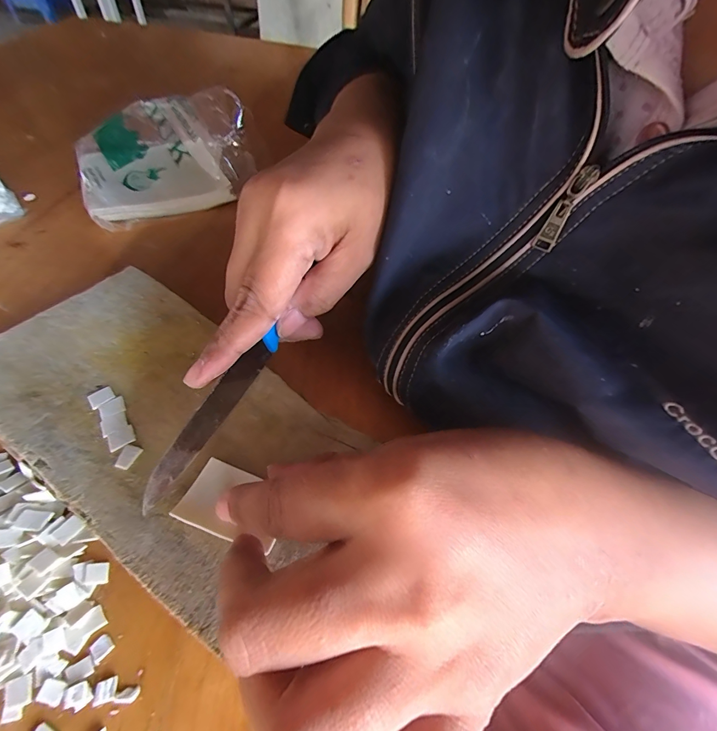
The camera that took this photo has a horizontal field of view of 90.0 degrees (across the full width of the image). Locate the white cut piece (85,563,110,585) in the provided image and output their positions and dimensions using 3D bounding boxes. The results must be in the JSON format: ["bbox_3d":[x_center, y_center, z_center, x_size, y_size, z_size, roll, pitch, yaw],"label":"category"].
[{"bbox_3d":[-0.102,0.081,0.139,0.007,0.004,0.008,-8,54,-12],"label":"white cut piece"}]

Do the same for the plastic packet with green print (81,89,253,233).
[{"bbox_3d":[-0.143,-0.159,0.266,0.119,0.062,0.064,-17,57,-18],"label":"plastic packet with green print"}]

